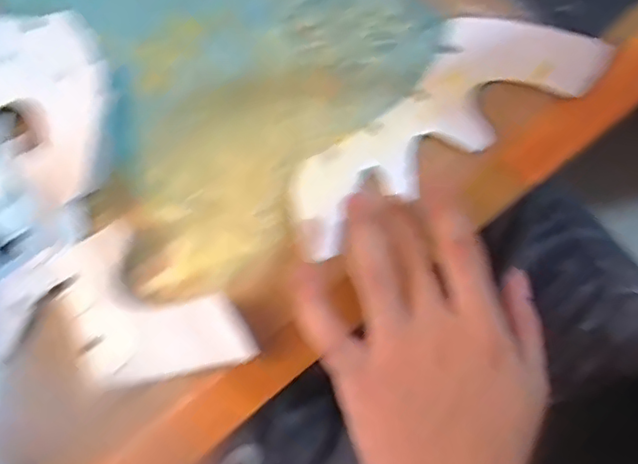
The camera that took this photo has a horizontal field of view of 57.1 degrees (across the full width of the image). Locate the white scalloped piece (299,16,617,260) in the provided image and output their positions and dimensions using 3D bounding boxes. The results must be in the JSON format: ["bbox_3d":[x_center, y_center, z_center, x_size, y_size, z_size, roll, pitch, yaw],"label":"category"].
[{"bbox_3d":[0.068,-0.070,0.348,0.213,0.013,0.074,-36,78,-7],"label":"white scalloped piece"}]

